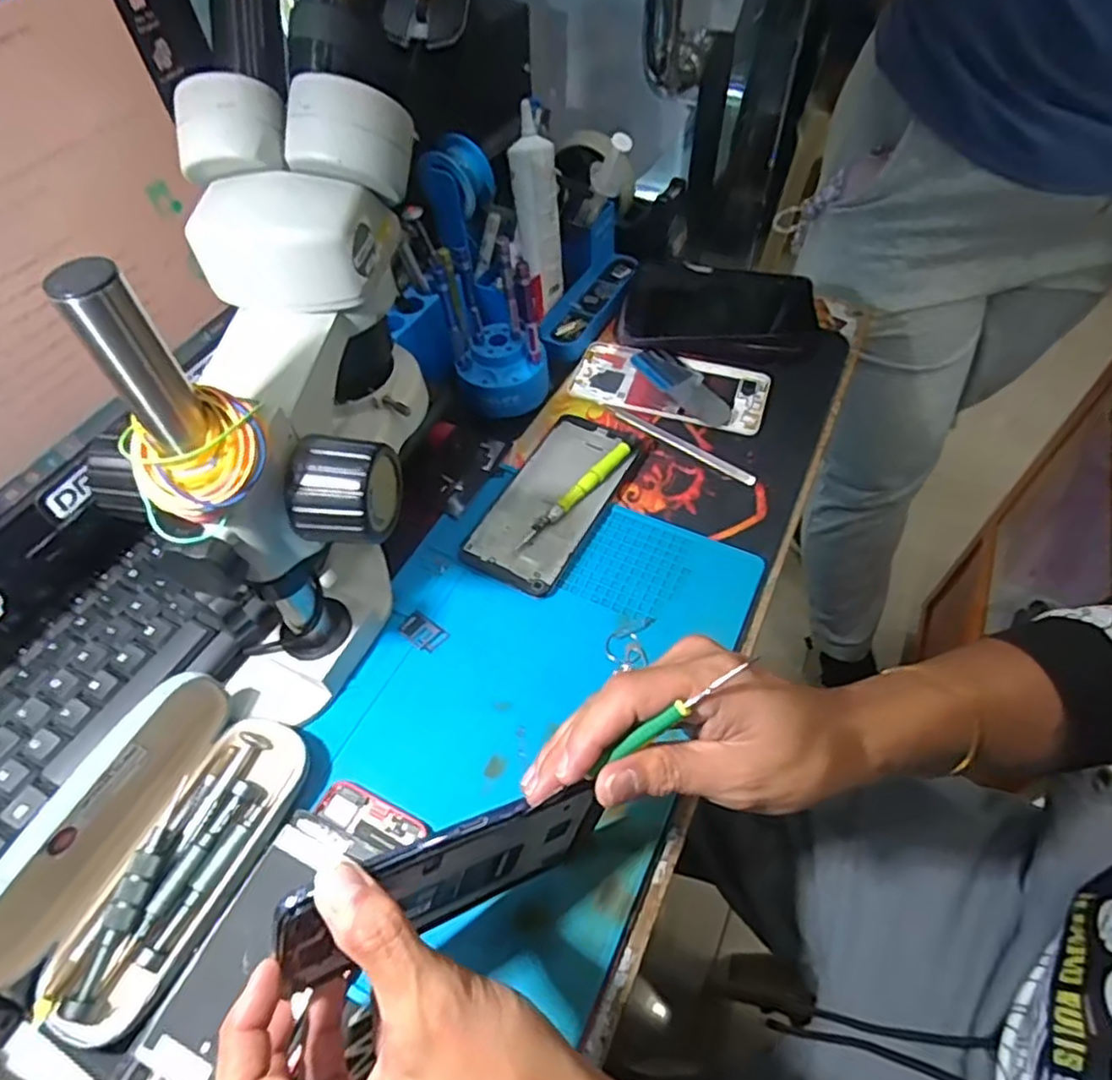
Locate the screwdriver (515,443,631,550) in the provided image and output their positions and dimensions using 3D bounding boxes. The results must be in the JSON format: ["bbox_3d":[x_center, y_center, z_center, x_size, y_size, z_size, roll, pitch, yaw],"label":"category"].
[{"bbox_3d":[0.016,-0.034,0.499,0.011,0.016,0.115,37,62,21],"label":"screwdriver"}]

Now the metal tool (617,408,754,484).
[{"bbox_3d":[0.102,-0.077,0.545,0.129,0.005,0.009,31,60,22],"label":"metal tool"}]

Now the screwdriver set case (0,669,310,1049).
[{"bbox_3d":[-0.210,0.152,0.341,0.096,0.062,0.161,19,56,15],"label":"screwdriver set case"}]

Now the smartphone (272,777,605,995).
[{"bbox_3d":[-0.045,0.149,0.304,0.151,0.077,0.012,-10,41,-32],"label":"smartphone"}]

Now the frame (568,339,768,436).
[{"bbox_3d":[0.099,-0.137,0.584,0.166,0.014,0.084,13,54,11],"label":"frame"}]

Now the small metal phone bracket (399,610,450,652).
[{"bbox_3d":[-0.089,0.060,0.448,0.031,0.004,0.020,30,60,22],"label":"small metal phone bracket"}]

